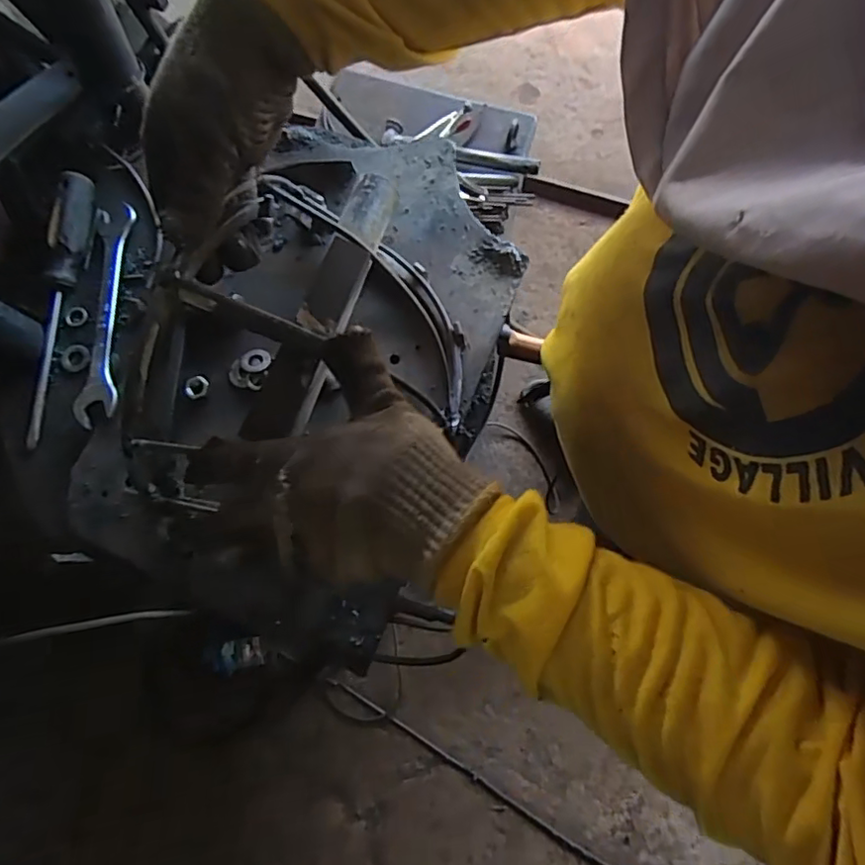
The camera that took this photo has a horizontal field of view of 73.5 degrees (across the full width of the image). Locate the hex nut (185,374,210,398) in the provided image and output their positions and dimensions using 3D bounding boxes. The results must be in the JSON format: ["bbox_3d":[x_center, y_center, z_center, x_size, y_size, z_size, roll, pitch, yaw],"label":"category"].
[{"bbox_3d":[-0.187,-0.037,0.461,0.018,0.005,0.019,2,77,3],"label":"hex nut"}]

